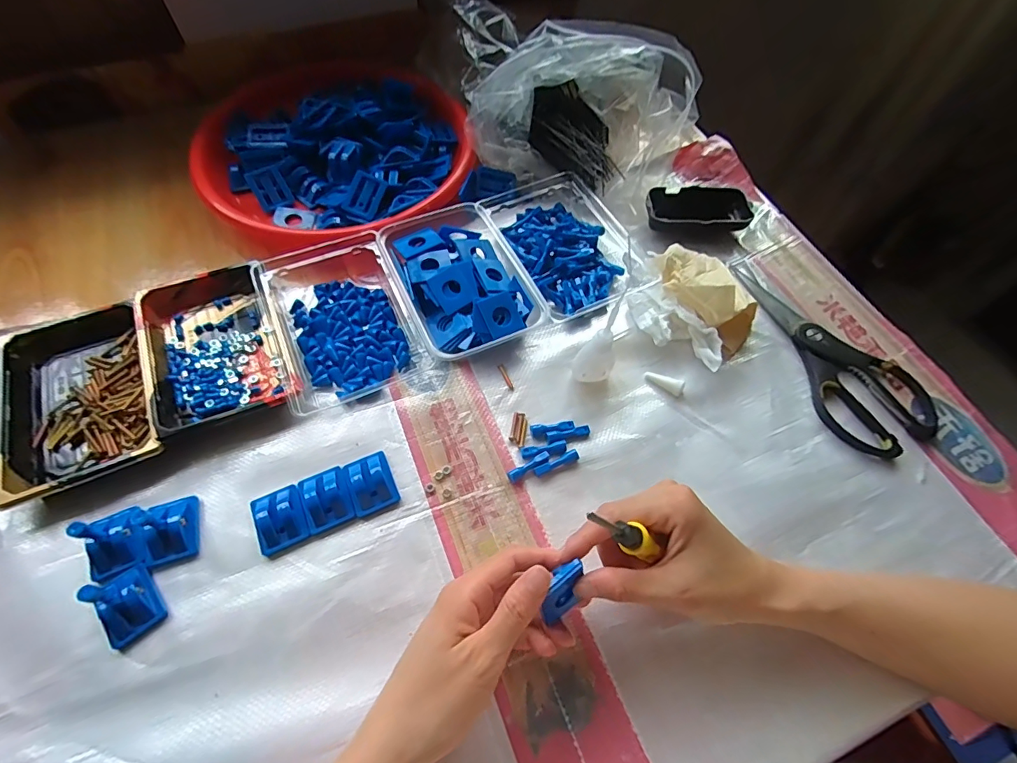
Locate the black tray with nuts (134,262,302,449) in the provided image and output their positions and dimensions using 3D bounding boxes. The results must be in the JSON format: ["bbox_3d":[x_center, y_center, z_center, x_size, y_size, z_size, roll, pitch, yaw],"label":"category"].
[{"bbox_3d":[-0.254,-0.035,0.409,0.107,0.032,0.162,-21,63,-13],"label":"black tray with nuts"}]

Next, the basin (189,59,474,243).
[{"bbox_3d":[-0.193,-0.269,0.537,0.282,0.060,0.282,1,60,-2],"label":"basin"}]

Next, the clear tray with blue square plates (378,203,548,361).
[{"bbox_3d":[-0.048,-0.095,0.447,0.107,0.037,0.166,-22,63,-14],"label":"clear tray with blue square plates"}]

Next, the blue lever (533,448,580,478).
[{"bbox_3d":[0.039,0.066,0.379,0.038,0.008,0.009,-22,63,-14],"label":"blue lever"}]

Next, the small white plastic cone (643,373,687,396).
[{"bbox_3d":[0.137,0.001,0.415,0.036,0.010,0.014,22,62,10],"label":"small white plastic cone"}]

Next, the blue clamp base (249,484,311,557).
[{"bbox_3d":[-0.168,0.100,0.347,0.037,0.013,0.043,-23,63,-15],"label":"blue clamp base"}]

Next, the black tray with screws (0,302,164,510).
[{"bbox_3d":[-0.351,0.011,0.384,0.110,0.022,0.161,-22,63,-14],"label":"black tray with screws"}]

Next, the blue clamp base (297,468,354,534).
[{"bbox_3d":[-0.139,0.088,0.359,0.034,0.013,0.044,-21,63,-14],"label":"blue clamp base"}]

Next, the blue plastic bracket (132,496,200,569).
[{"bbox_3d":[-0.244,0.105,0.337,0.035,0.021,0.043,-16,62,-11],"label":"blue plastic bracket"}]

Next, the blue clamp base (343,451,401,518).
[{"bbox_3d":[-0.107,0.077,0.366,0.033,0.015,0.044,-21,63,-14],"label":"blue clamp base"}]

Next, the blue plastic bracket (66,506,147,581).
[{"bbox_3d":[-0.276,0.107,0.321,0.037,0.041,0.042,-22,63,-14],"label":"blue plastic bracket"}]

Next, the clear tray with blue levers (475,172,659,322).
[{"bbox_3d":[0.047,-0.146,0.481,0.120,0.036,0.184,-22,63,-14],"label":"clear tray with blue levers"}]

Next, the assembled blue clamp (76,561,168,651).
[{"bbox_3d":[-0.252,0.141,0.301,0.031,0.041,0.042,-35,67,-20],"label":"assembled blue clamp"}]

